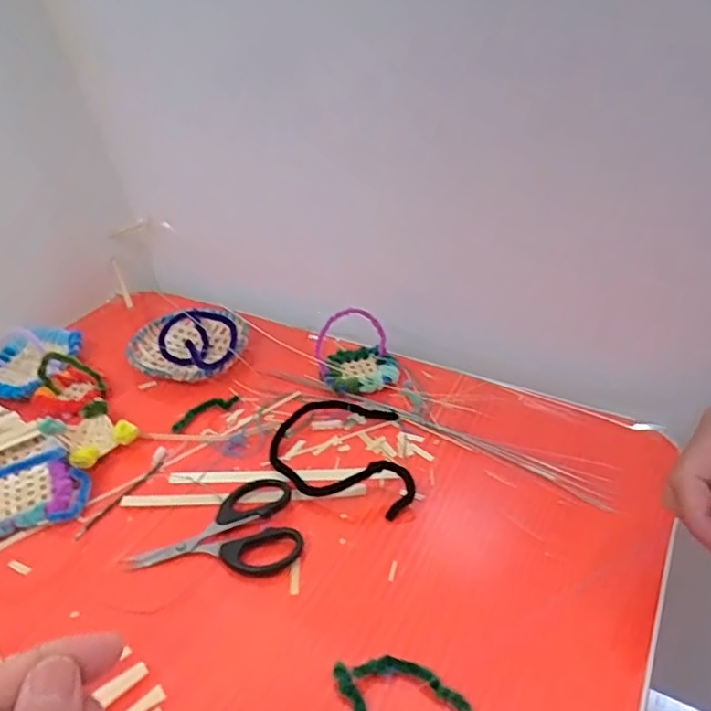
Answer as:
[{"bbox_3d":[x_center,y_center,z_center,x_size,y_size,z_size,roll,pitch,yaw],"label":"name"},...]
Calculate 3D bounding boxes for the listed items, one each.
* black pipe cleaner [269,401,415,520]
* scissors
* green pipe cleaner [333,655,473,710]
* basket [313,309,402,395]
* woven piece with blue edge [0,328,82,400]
[{"bbox_3d":[-0.014,0.067,0.437,0.098,0.024,0.114,-4,35,-2],"label":"black pipe cleaner"},{"bbox_3d":[-0.094,0.117,0.389,0.111,0.013,0.068,-10,36,-11],"label":"scissors"},{"bbox_3d":[0.017,0.173,0.305,0.072,0.011,0.037,-11,36,-11],"label":"green pipe cleaner"},{"bbox_3d":[0.001,-0.006,0.514,0.069,0.058,0.057,-4,35,-2],"label":"basket"},{"bbox_3d":[-0.313,0.003,0.561,0.100,0.020,0.097,4,35,10],"label":"woven piece with blue edge"}]

